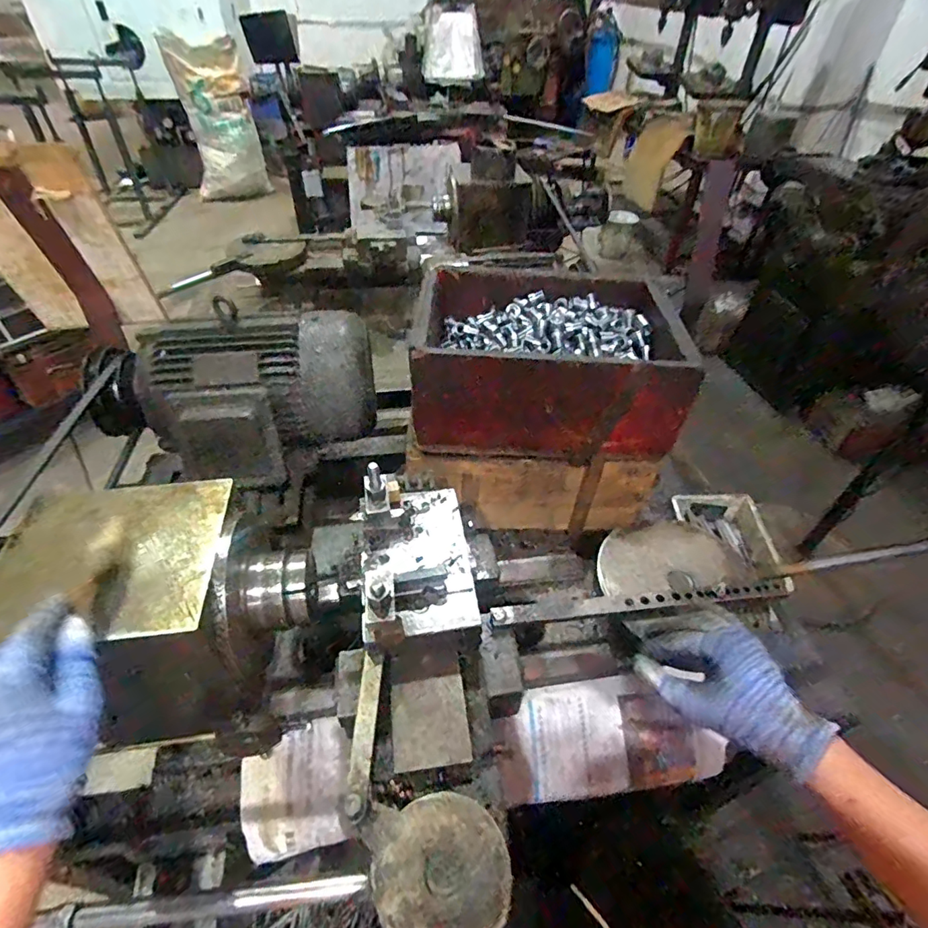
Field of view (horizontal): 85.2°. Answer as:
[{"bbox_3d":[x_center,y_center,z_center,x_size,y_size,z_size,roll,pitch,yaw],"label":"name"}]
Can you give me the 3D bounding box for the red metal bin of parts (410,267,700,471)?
[{"bbox_3d":[0.112,-0.149,0.734,0.343,0.150,0.251,3,44,0],"label":"red metal bin of parts"}]

